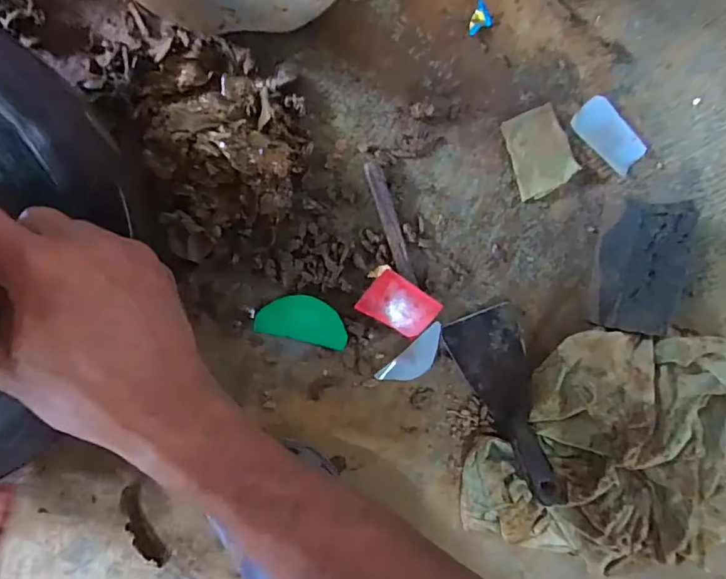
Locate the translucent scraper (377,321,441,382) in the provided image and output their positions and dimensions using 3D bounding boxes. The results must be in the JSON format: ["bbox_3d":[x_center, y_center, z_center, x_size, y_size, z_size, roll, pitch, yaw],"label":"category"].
[{"bbox_3d":[0.051,0.067,0.472,0.075,0.008,0.031,-42,99,-2],"label":"translucent scraper"}]

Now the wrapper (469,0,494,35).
[{"bbox_3d":[0.104,-0.249,0.453,0.024,0.007,0.025,-29,98,-4],"label":"wrapper"}]

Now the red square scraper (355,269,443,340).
[{"bbox_3d":[0.035,0.016,0.454,0.070,0.004,0.045,32,97,-20],"label":"red square scraper"}]

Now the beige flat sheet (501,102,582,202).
[{"bbox_3d":[0.169,-0.131,0.469,0.059,0.010,0.076,-22,98,-5],"label":"beige flat sheet"}]

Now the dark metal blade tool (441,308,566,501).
[{"bbox_3d":[0.143,0.112,0.475,0.070,0.027,0.187,-20,84,-5],"label":"dark metal blade tool"}]

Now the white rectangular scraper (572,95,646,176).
[{"bbox_3d":[0.239,-0.150,0.481,0.076,0.007,0.038,43,89,-9],"label":"white rectangular scraper"}]

